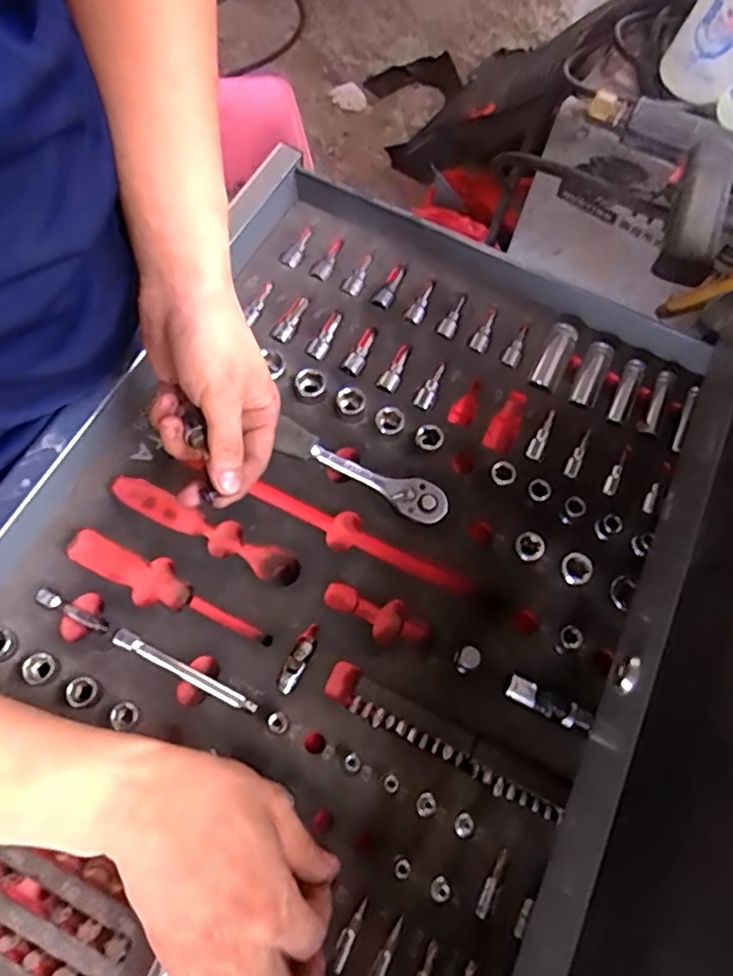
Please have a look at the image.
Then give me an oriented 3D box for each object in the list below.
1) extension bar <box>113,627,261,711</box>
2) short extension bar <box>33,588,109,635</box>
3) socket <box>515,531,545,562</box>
[{"bbox_3d":[-0.114,0.115,0.390,0.099,0.012,0.011,24,68,8],"label":"extension bar"},{"bbox_3d":[-0.189,0.080,0.400,0.053,0.010,0.009,25,68,8],"label":"short extension bar"},{"bbox_3d":[0.112,0.042,0.429,0.018,0.017,0.019,1,67,-2],"label":"socket"}]

